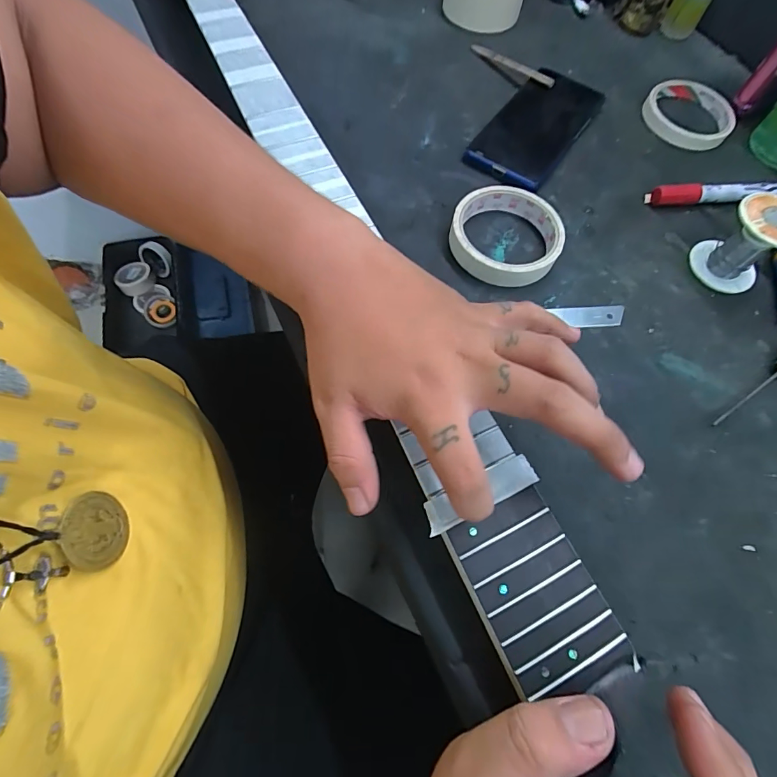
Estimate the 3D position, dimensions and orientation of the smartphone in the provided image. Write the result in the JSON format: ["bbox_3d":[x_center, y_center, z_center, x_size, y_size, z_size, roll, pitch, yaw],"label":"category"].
[{"bbox_3d":[0.145,-0.257,0.406,0.079,0.011,0.166,33,70,11],"label":"smartphone"}]

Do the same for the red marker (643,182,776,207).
[{"bbox_3d":[0.301,-0.179,0.379,0.119,0.017,0.015,-3,67,-3],"label":"red marker"}]

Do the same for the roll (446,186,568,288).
[{"bbox_3d":[0.098,-0.128,0.343,0.088,0.022,0.087,1,67,-2],"label":"roll"}]

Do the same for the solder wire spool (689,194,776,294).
[{"bbox_3d":[0.289,-0.116,0.331,0.051,0.058,0.051,1,67,-2],"label":"solder wire spool"}]

